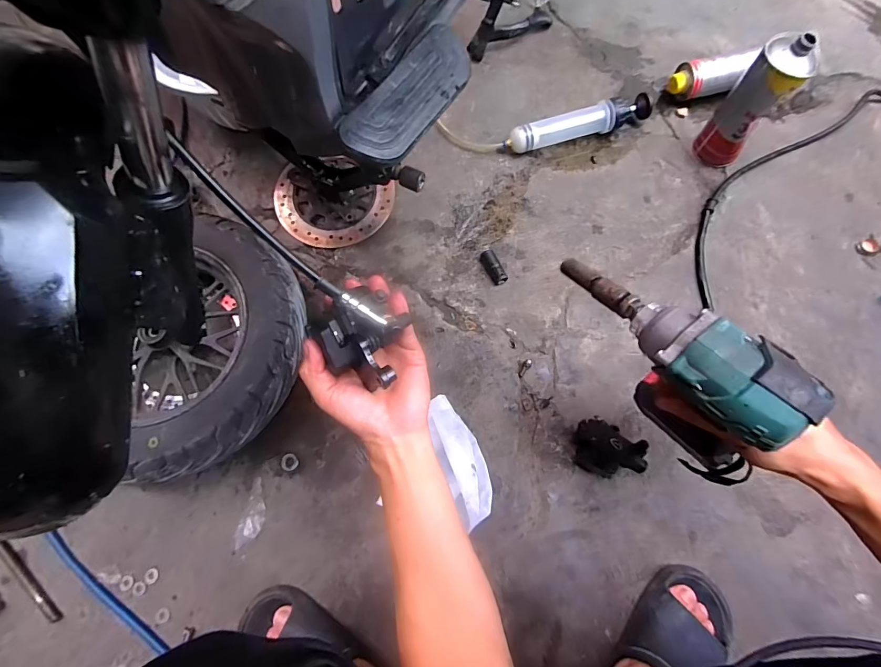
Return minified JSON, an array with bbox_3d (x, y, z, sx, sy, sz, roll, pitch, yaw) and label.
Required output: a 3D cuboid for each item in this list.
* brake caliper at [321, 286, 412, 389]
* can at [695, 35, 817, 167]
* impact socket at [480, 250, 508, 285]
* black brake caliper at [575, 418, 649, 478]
[{"bbox_3d":[-0.063,0.002,0.340,0.067,0.047,0.066,0,78,0],"label":"brake caliper"},{"bbox_3d":[0.516,-0.379,0.677,0.088,0.206,0.073,43,80,10],"label":"can"},{"bbox_3d":[0.091,-0.115,0.709,0.025,0.024,0.066,-27,77,-6],"label":"impact socket"},{"bbox_3d":[0.240,0.167,0.588,0.096,0.072,0.072,11,76,3],"label":"black brake caliper"}]

